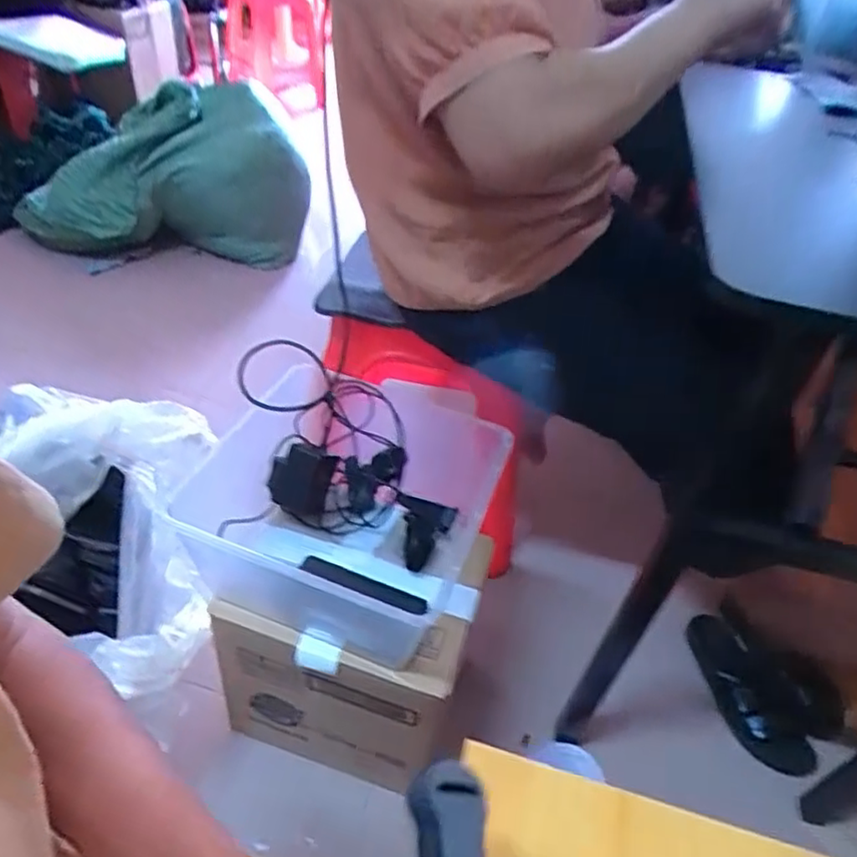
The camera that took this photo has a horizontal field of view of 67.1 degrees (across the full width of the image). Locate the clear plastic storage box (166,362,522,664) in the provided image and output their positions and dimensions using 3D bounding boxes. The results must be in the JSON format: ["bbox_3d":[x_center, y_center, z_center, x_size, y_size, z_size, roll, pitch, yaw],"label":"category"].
[{"bbox_3d":[-0.106,0.093,0.770,0.332,0.158,0.273,16,42,10],"label":"clear plastic storage box"}]

